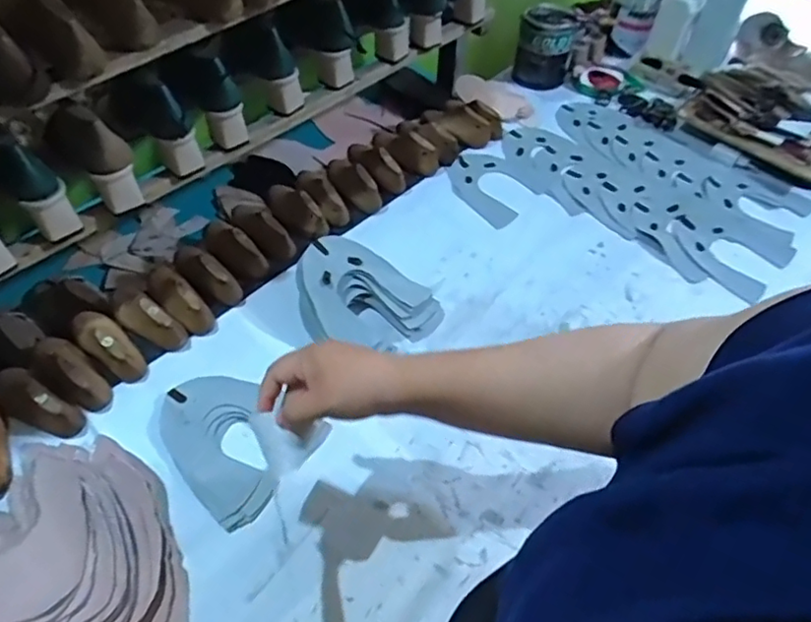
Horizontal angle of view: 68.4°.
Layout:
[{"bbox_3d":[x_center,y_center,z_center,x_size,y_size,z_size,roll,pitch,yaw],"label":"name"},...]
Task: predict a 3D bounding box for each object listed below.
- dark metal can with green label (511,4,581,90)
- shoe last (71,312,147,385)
[{"bbox_3d":[0.274,-0.520,1.166,0.115,0.128,0.092,9,54,6],"label":"dark metal can with green label"},{"bbox_3d":[-0.392,0.036,0.775,0.136,0.054,0.048,33,59,21],"label":"shoe last"}]

